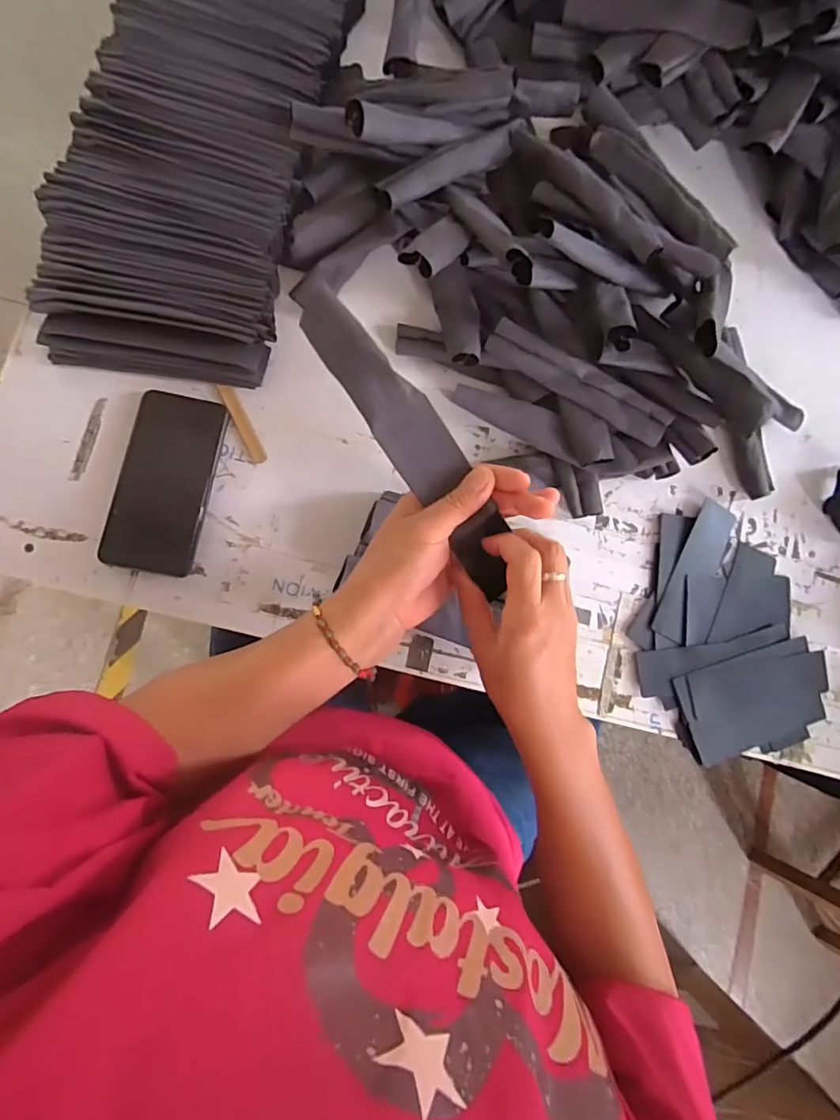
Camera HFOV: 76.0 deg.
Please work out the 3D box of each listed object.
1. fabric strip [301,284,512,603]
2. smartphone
[{"bbox_3d":[-0.002,-0.076,0.362,0.040,0.031,0.230,-36,99,-9],"label":"fabric strip"},{"bbox_3d":[-0.232,-0.071,0.492,0.076,0.015,0.165,11,83,-6],"label":"smartphone"}]

